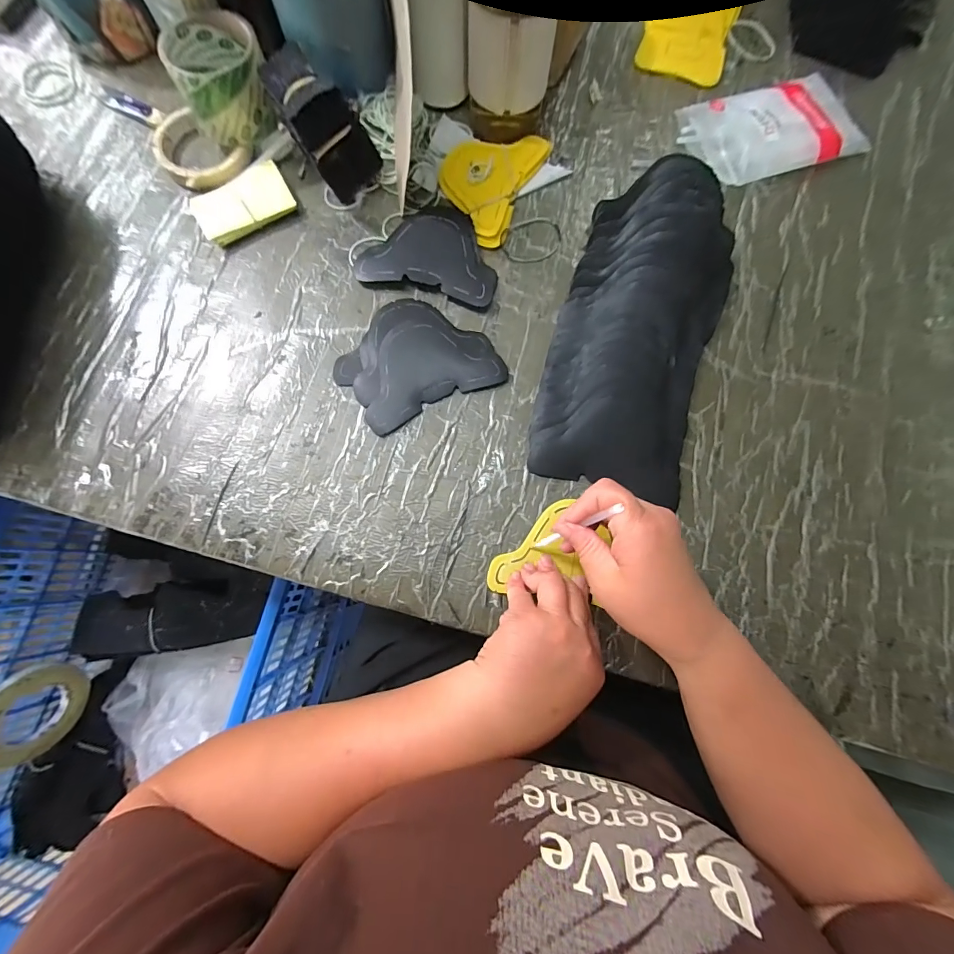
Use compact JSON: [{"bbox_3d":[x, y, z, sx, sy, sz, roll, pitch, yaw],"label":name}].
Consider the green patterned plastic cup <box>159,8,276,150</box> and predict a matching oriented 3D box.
[{"bbox_3d":[-0.247,-0.388,0.406,0.081,0.068,0.086,0,78,-1],"label":"green patterned plastic cup"}]

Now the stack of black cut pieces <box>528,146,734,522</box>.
[{"bbox_3d":[0.154,-0.146,0.382,0.148,0.045,0.328,16,78,3],"label":"stack of black cut pieces"}]

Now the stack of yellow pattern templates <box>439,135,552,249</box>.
[{"bbox_3d":[0.008,-0.313,0.431,0.094,0.011,0.137,24,78,4],"label":"stack of yellow pattern templates"}]

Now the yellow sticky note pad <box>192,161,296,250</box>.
[{"bbox_3d":[-0.234,-0.272,0.413,0.093,0.021,0.045,-31,80,-7],"label":"yellow sticky note pad"}]

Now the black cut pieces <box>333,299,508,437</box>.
[{"bbox_3d":[-0.059,-0.116,0.390,0.140,0.009,0.113,-26,79,-6],"label":"black cut pieces"}]

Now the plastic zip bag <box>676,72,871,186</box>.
[{"bbox_3d":[0.322,-0.382,0.448,0.177,0.020,0.113,-16,78,-4],"label":"plastic zip bag"}]

